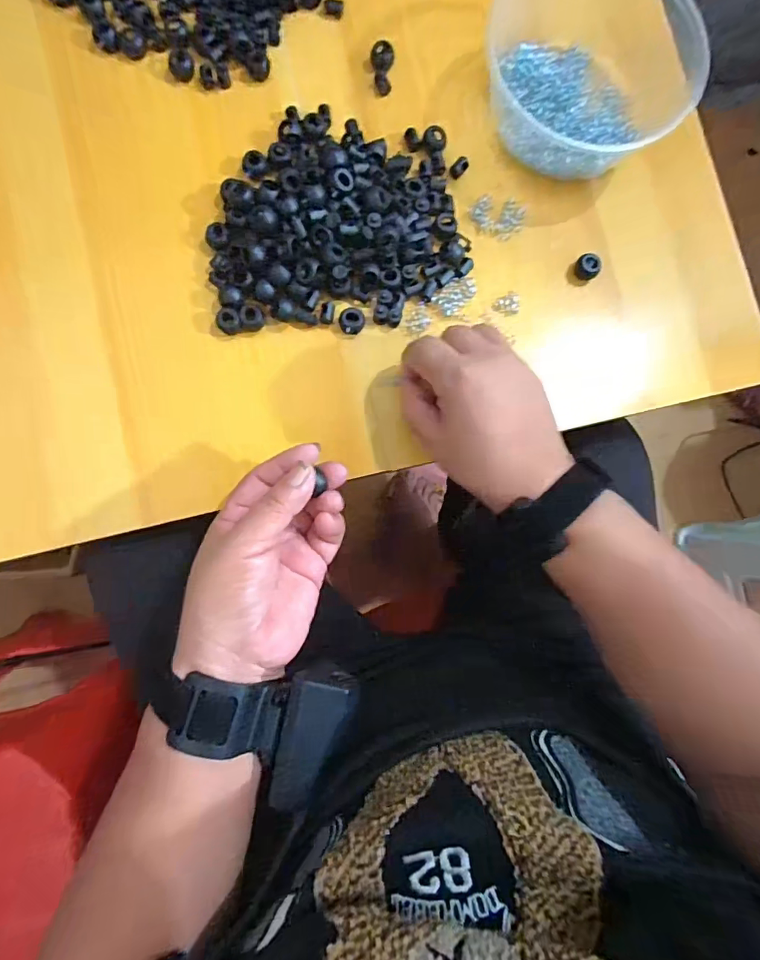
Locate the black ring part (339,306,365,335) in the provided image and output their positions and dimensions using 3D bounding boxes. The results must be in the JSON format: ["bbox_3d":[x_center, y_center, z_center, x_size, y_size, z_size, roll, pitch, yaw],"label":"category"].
[{"bbox_3d":[-0.019,-0.109,0.329,0.017,0.007,0.018,-11,86,-5],"label":"black ring part"}]

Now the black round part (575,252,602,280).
[{"bbox_3d":[0.150,-0.154,0.346,0.017,0.009,0.015,45,83,1],"label":"black round part"}]

